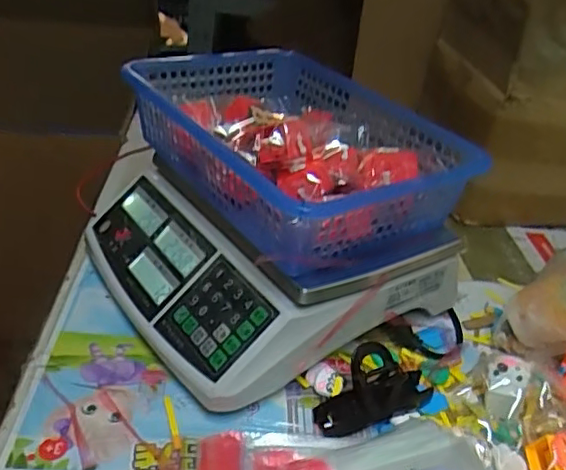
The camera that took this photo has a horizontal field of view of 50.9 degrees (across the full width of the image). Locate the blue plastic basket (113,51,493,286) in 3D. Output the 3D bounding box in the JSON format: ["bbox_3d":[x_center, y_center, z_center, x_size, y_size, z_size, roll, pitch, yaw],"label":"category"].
[{"bbox_3d":[0.011,-0.084,0.566,0.217,0.086,0.300,-19,42,-35],"label":"blue plastic basket"}]

